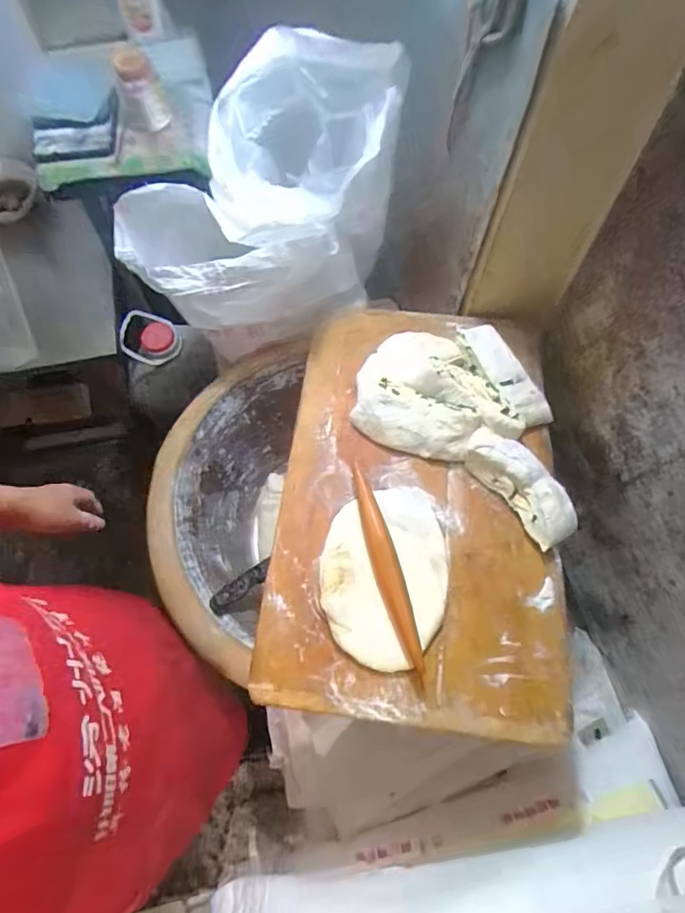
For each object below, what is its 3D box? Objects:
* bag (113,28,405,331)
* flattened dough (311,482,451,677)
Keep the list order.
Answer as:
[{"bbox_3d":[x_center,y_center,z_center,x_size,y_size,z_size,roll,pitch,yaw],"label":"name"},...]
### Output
[{"bbox_3d":[-0.115,-0.376,0.754,0.425,0.338,0.222,-18,69,-6],"label":"bag"},{"bbox_3d":[0.058,0.159,0.670,0.178,0.017,0.233,-10,68,-3],"label":"flattened dough"}]

